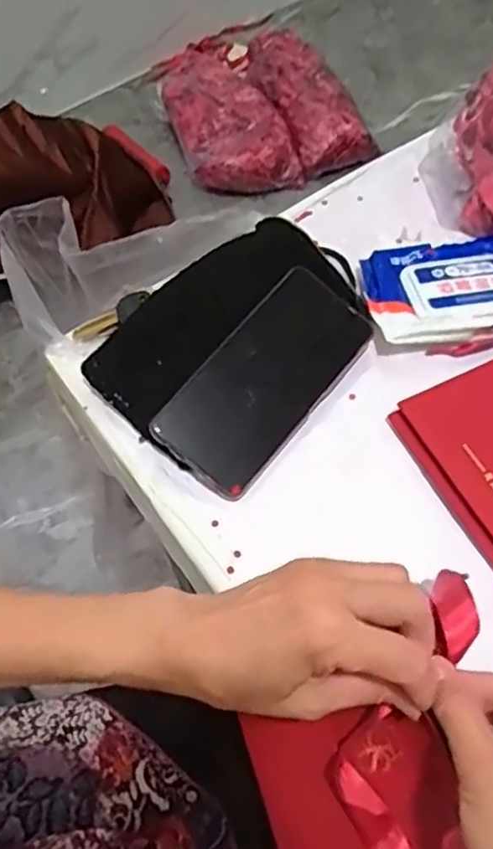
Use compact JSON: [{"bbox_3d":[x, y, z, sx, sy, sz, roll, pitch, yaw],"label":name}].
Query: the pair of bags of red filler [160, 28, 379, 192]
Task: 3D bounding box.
[{"bbox_3d":[0.016,-0.875,1.781,0.447,0.134,0.647,-15,61,-8],"label":"pair of bags of red filler"}]

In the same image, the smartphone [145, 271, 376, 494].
[{"bbox_3d":[0.015,-0.032,0.468,0.078,0.011,0.163,42,77,-1],"label":"smartphone"}]

